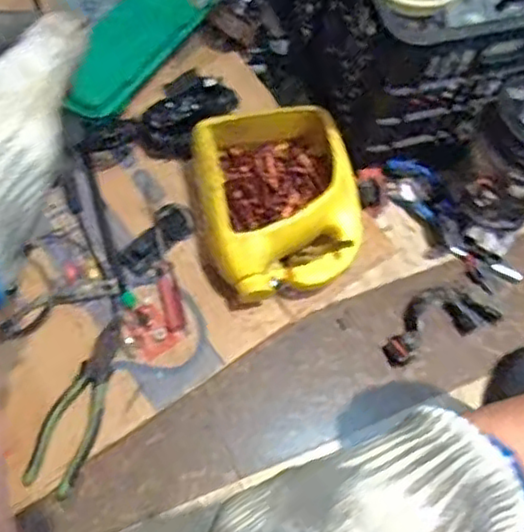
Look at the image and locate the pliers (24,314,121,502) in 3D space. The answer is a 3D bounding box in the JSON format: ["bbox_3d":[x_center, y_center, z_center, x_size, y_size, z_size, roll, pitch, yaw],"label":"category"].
[{"bbox_3d":[-0.196,0.148,0.756,0.058,0.023,0.195,20,65,4],"label":"pliers"}]

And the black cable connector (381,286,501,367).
[{"bbox_3d":[0.204,0.064,0.829,0.142,0.018,0.069,-21,69,-14],"label":"black cable connector"}]

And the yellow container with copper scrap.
[{"bbox_3d":[0.021,-0.073,0.823,0.177,0.091,0.215,-11,67,-10],"label":"yellow container with copper scrap"}]

